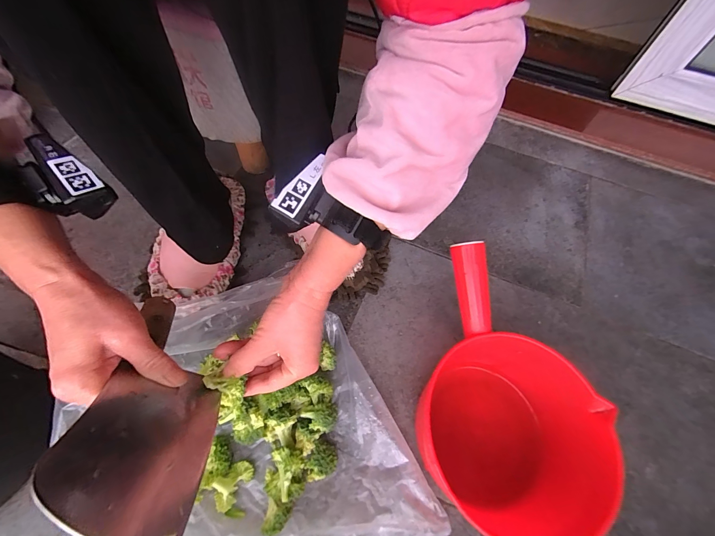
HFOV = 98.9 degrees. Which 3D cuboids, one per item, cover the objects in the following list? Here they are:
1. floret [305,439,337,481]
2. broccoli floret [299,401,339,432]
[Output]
[{"bbox_3d":[-0.040,0.208,0.335,0.034,0.026,0.035,1,61,-3],"label":"floret"},{"bbox_3d":[-0.042,0.170,0.347,0.038,0.037,0.030,-14,63,-11],"label":"broccoli floret"}]

